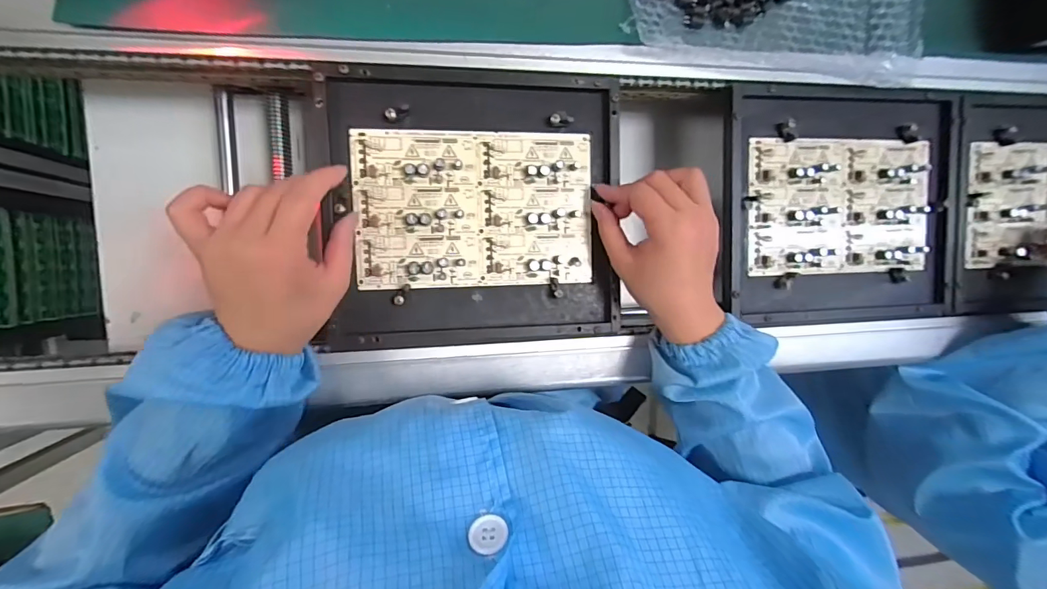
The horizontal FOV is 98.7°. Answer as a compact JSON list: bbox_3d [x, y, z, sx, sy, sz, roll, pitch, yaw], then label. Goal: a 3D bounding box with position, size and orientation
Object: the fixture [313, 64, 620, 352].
[{"bbox_3d":[-0.041,-0.073,0.395,0.252,0.023,0.229,-2,95,-7],"label":"fixture"}]

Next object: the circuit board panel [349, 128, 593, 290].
[{"bbox_3d":[-0.041,-0.075,0.398,0.206,0.014,0.133,-2,95,-7],"label":"circuit board panel"}]

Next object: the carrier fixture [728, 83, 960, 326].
[{"bbox_3d":[0.332,-0.087,0.458,0.267,0.029,0.226,-1,94,-7],"label":"carrier fixture"}]

